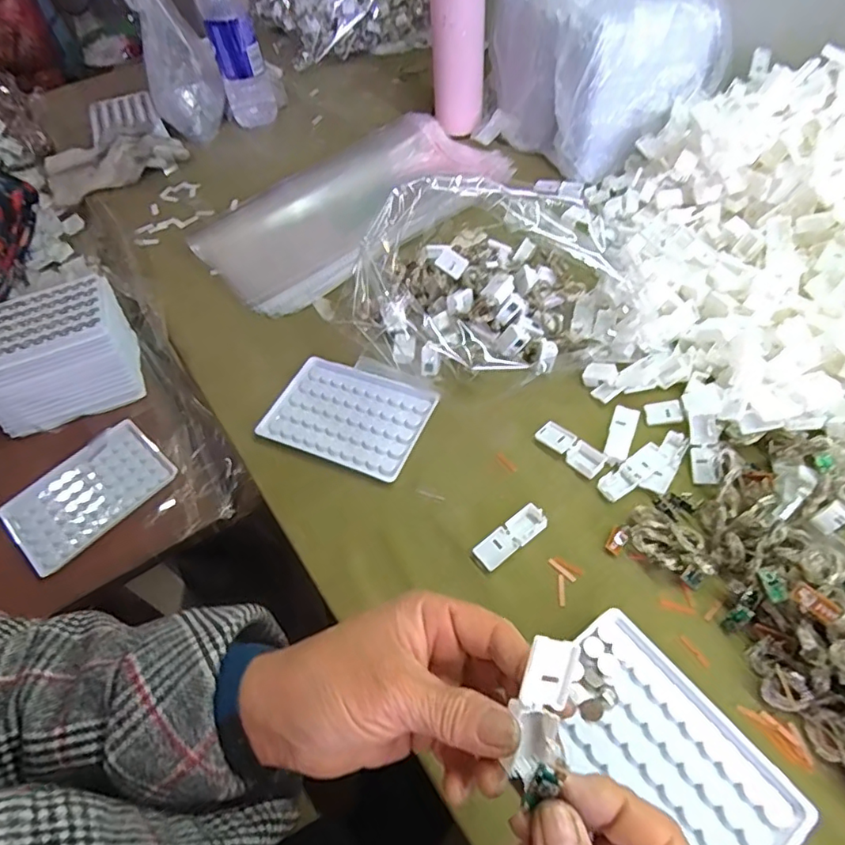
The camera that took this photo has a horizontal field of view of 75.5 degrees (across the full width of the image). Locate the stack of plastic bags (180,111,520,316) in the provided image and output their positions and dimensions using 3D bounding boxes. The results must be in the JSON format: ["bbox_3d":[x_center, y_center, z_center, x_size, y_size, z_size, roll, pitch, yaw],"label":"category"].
[{"bbox_3d":[-0.077,-0.260,0.634,0.361,0.031,0.192,-35,59,-19],"label":"stack of plastic bags"}]

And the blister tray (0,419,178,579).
[{"bbox_3d":[-0.294,0.062,0.482,0.085,0.014,0.130,35,64,26],"label":"blister tray"}]

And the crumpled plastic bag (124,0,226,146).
[{"bbox_3d":[-0.340,-0.496,0.747,0.097,0.213,0.098,-24,20,-12],"label":"crumpled plastic bag"}]

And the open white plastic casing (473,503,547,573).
[{"bbox_3d":[0.062,0.081,0.384,0.054,0.016,0.020,-34,58,-18],"label":"open white plastic casing"}]

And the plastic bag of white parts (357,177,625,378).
[{"bbox_3d":[0.077,-0.169,0.481,0.217,0.140,0.240,6,55,9],"label":"plastic bag of white parts"}]

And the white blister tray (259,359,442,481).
[{"bbox_3d":[-0.062,-0.007,0.463,0.127,0.006,0.093,18,57,17],"label":"white blister tray"}]

